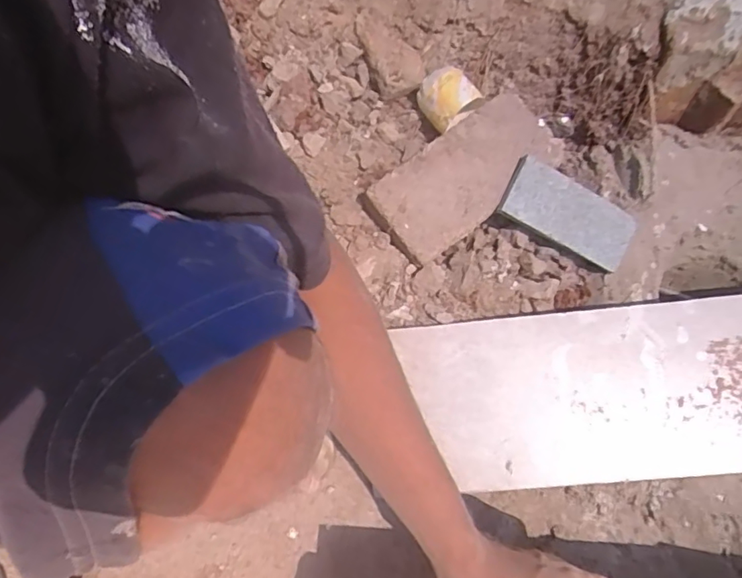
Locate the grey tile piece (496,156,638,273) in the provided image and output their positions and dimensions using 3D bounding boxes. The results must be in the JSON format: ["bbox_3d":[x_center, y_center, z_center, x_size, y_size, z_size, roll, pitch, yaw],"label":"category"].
[{"bbox_3d":[0.215,-0.081,0.586,0.147,0.011,0.067,27,86,-6],"label":"grey tile piece"}]

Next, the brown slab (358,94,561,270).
[{"bbox_3d":[0.106,-0.126,0.593,0.211,0.020,0.098,-37,87,-8],"label":"brown slab"}]

